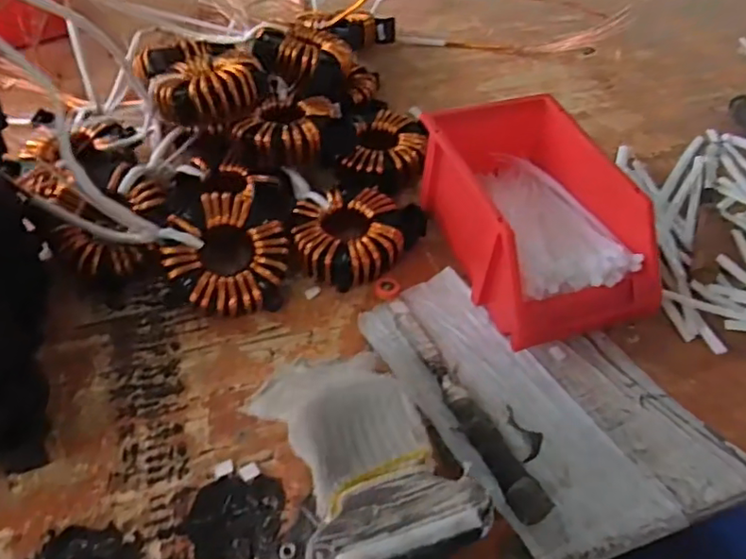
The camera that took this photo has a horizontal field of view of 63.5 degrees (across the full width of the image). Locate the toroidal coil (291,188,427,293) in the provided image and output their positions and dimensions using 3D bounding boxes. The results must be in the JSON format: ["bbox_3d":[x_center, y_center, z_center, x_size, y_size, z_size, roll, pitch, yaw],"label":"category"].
[{"bbox_3d":[-0.026,-0.045,0.630,0.115,0.043,0.126,1,48,-1],"label":"toroidal coil"}]

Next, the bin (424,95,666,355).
[{"bbox_3d":[0.157,-0.064,0.609,0.156,0.115,0.257,-13,50,-14],"label":"bin"}]

